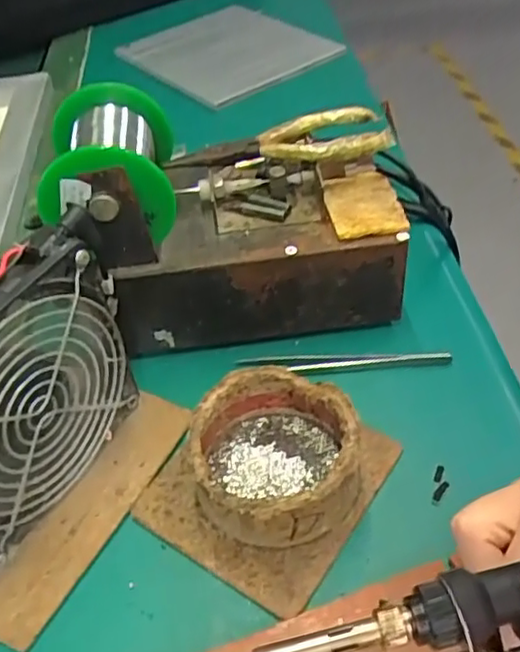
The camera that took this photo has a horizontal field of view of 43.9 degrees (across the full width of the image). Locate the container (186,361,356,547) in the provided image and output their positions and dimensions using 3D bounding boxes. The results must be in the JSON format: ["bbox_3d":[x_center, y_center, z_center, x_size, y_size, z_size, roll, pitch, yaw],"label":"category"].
[{"bbox_3d":[0.008,0.066,0.322,0.078,0.041,0.083,-3,46,3],"label":"container"}]

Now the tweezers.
[{"bbox_3d":[0.050,0.021,0.384,0.123,0.009,0.008,-5,46,2],"label":"tweezers"}]

